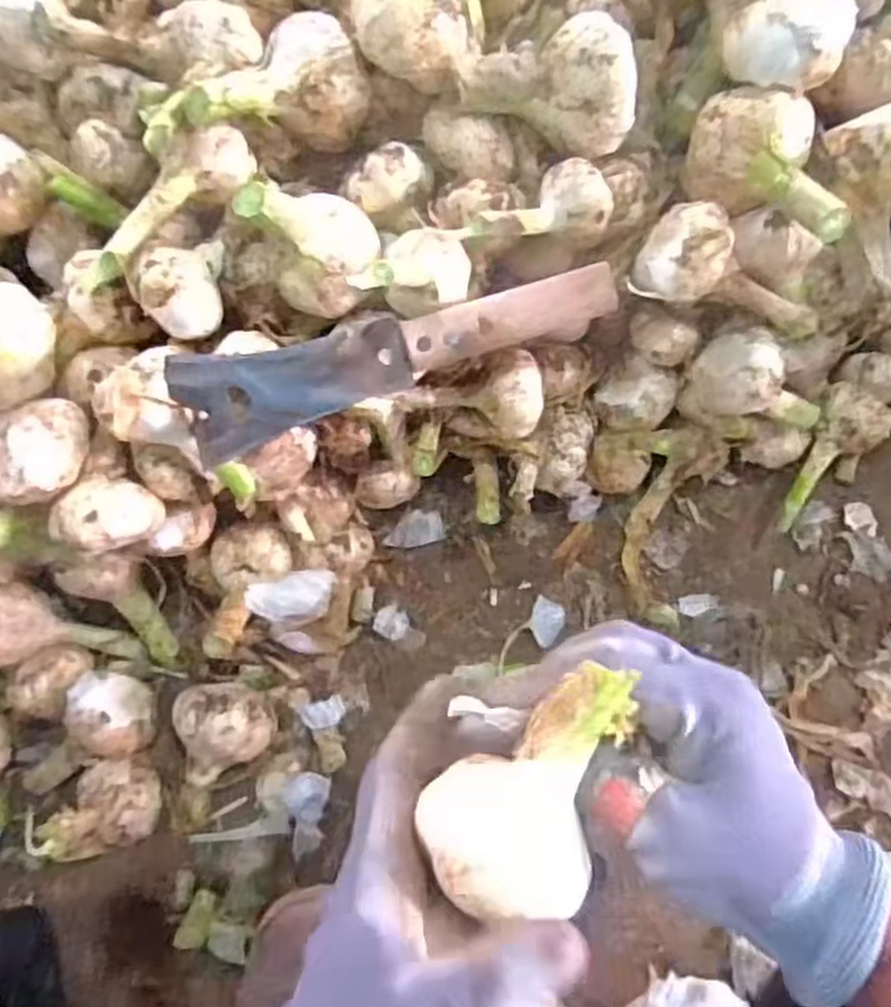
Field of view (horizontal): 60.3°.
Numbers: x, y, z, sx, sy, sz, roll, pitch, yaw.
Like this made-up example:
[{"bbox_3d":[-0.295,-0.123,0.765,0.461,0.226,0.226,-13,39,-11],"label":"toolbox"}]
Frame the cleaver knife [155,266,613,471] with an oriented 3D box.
[{"bbox_3d":[-0.023,-0.080,0.396,0.227,0.020,0.046,-18,84,0],"label":"cleaver knife"}]

